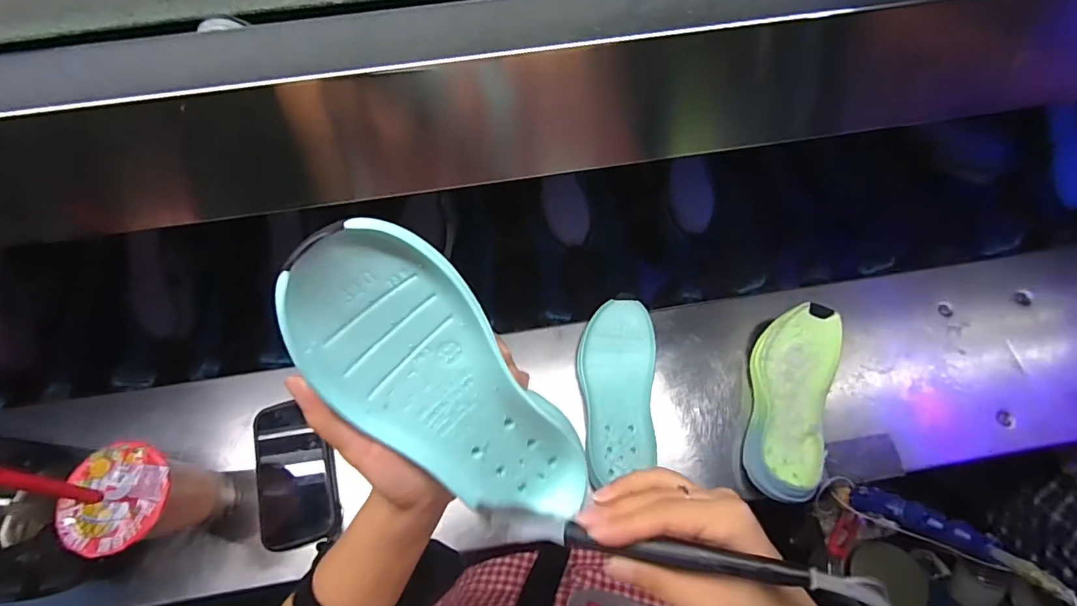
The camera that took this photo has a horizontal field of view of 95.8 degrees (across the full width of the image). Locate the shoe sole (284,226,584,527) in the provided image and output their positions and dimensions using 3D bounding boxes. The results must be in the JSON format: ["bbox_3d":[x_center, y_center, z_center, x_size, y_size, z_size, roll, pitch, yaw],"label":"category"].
[{"bbox_3d":[-0.045,0.051,0.261,0.079,0.213,0.030,-46,31,-17],"label":"shoe sole"}]

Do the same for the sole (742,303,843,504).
[{"bbox_3d":[0.288,0.110,0.566,0.088,0.048,0.224,20,69,10],"label":"sole"}]

